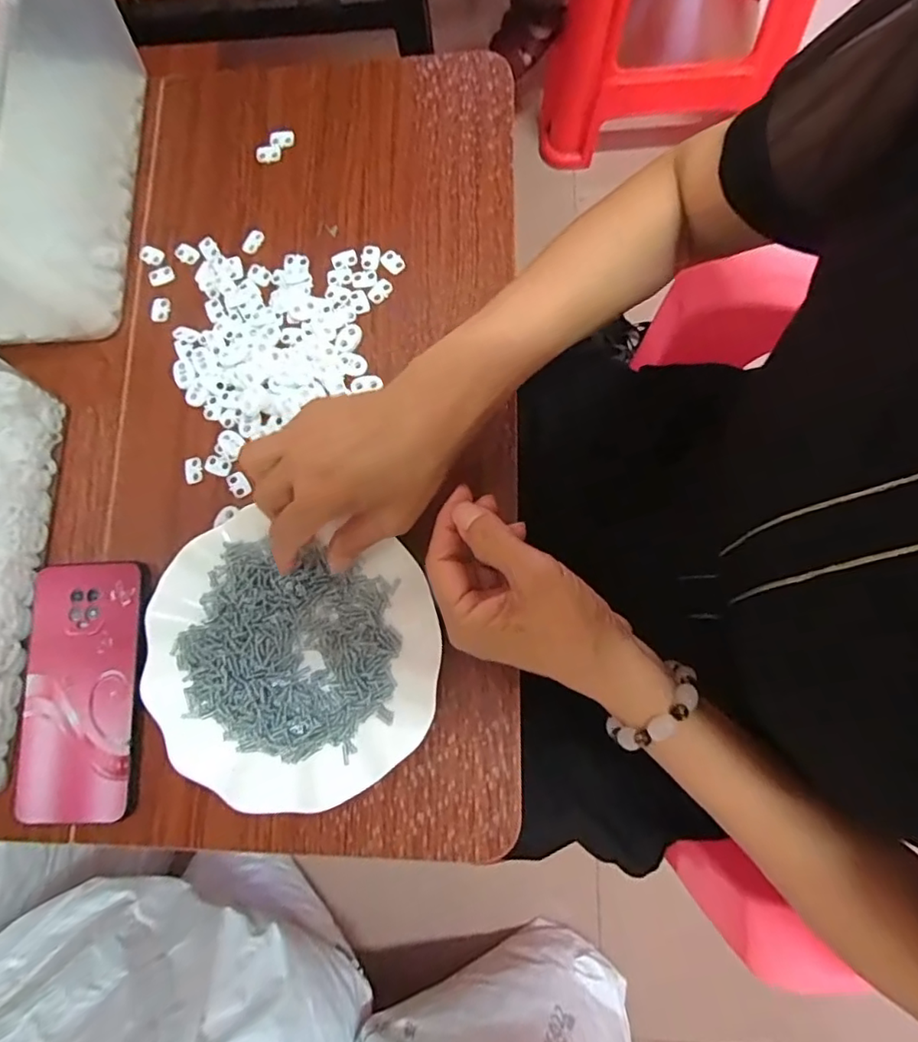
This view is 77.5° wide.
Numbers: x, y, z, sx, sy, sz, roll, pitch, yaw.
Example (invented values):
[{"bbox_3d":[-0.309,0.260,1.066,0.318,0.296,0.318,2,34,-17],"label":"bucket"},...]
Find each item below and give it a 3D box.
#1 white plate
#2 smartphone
[{"bbox_3d":[-0.105,0.087,0.359,0.179,0.020,0.169,0,78,0],"label":"white plate"},{"bbox_3d":[-0.250,0.111,0.378,0.078,0.012,0.164,-1,80,4],"label":"smartphone"}]

